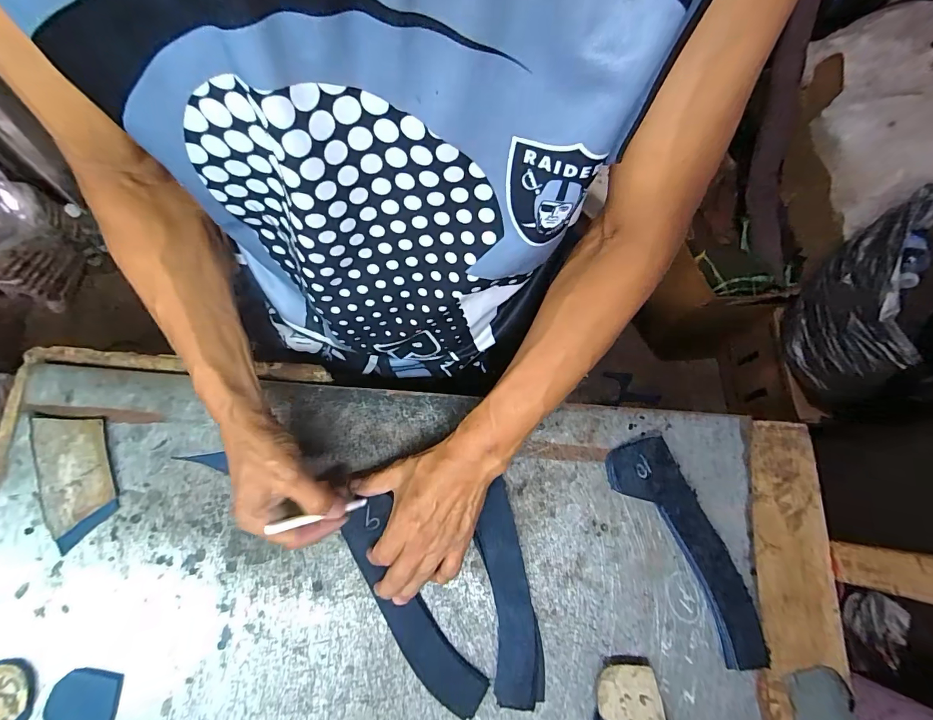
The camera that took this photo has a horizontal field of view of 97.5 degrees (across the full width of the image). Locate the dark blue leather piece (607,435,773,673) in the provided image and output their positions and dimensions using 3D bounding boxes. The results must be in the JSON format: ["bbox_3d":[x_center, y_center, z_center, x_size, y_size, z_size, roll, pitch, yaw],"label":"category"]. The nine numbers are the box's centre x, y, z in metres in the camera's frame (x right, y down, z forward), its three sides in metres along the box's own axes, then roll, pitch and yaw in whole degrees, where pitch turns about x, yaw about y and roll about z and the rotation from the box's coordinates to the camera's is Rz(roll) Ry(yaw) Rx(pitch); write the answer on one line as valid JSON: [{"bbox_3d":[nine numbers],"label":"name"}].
[{"bbox_3d":[0.222,0.187,0.412,0.065,0.020,0.222,-27,78,-8],"label":"dark blue leather piece"}]

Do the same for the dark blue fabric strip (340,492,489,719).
[{"bbox_3d":[-0.054,0.235,0.392,0.052,0.013,0.207,-31,82,-3],"label":"dark blue fabric strip"}]

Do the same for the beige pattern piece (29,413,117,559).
[{"bbox_3d":[-0.387,0.114,0.402,0.067,0.009,0.126,-16,80,-9],"label":"beige pattern piece"}]

